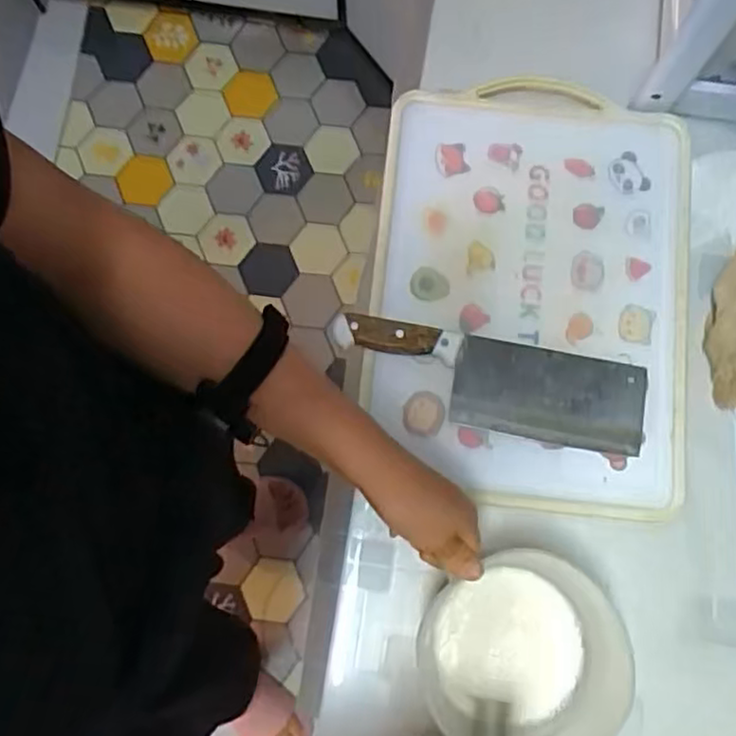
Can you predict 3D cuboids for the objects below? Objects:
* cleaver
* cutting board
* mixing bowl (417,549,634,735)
[{"bbox_3d":[0.105,0.012,0.597,0.271,0.021,0.082,11,78,2],"label":"cleaver"},{"bbox_3d":[0.149,-0.072,0.629,0.278,0.019,0.387,6,78,1],"label":"cutting board"},{"bbox_3d":[0.116,0.217,0.527,0.139,0.083,0.139,0,78,0],"label":"mixing bowl"}]

